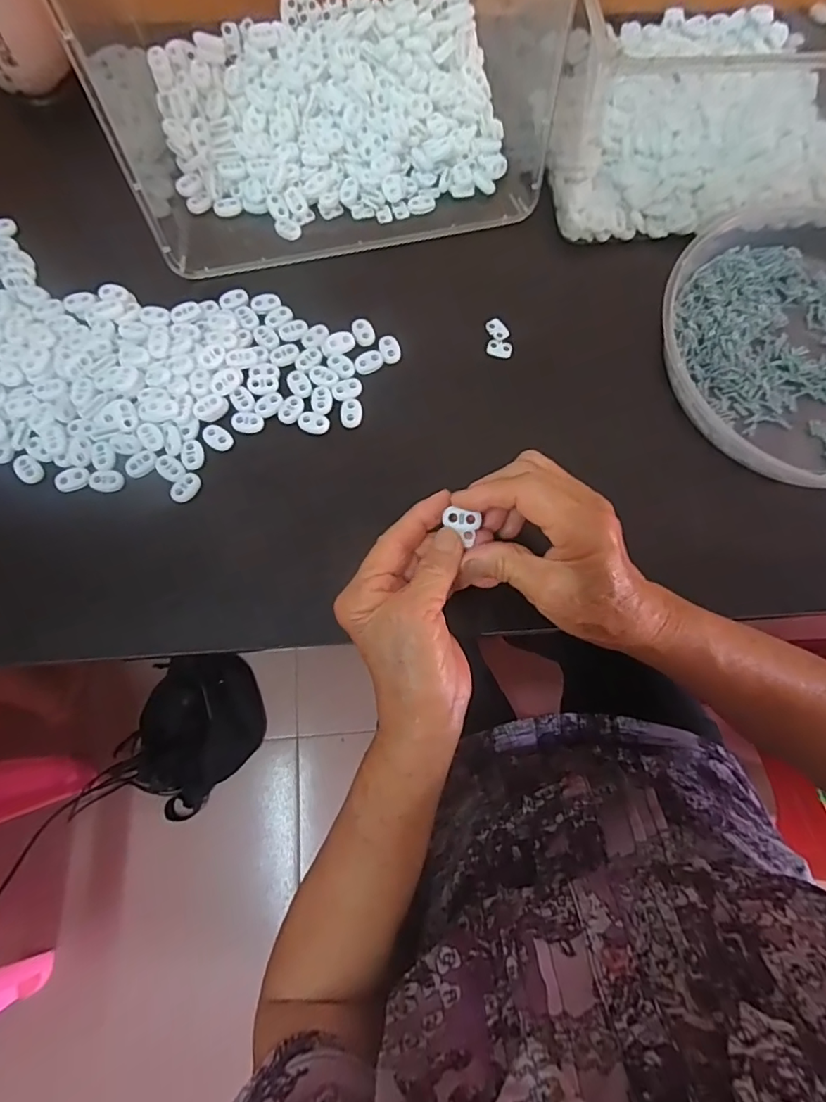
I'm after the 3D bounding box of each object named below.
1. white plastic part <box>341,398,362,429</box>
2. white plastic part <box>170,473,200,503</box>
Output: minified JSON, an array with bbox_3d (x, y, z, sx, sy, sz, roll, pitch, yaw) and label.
[{"bbox_3d":[-0.045,-0.101,0.390,0.015,0.004,0.022,-1,76,-2],"label":"white plastic part"},{"bbox_3d":[-0.158,-0.044,0.370,0.013,0.006,0.023,27,76,5],"label":"white plastic part"}]

